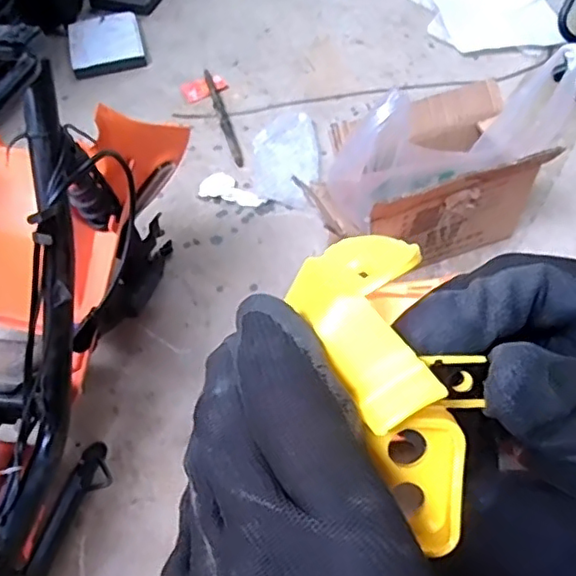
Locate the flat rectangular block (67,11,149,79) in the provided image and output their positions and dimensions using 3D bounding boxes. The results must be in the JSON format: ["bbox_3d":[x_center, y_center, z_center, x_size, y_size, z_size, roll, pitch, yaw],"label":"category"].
[{"bbox_3d":[-0.409,-0.555,1.338,0.160,0.033,0.203,-15,55,-9],"label":"flat rectangular block"}]

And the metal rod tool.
[{"bbox_3d":[-0.128,-0.340,1.174,0.023,0.017,0.289,-14,54,-8],"label":"metal rod tool"}]

